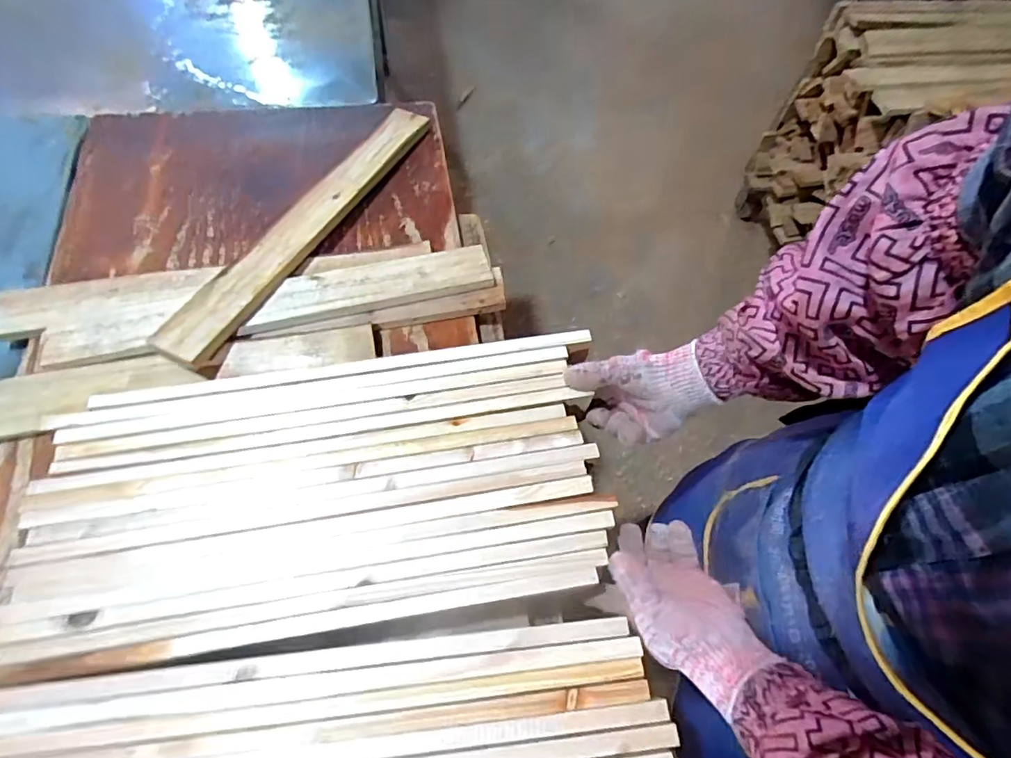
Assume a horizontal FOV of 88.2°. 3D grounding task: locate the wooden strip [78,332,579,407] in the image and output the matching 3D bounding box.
[{"bbox_3d":[-0.151,-0.013,0.536,0.486,0.009,0.020,-8,64,-8],"label":"wooden strip"}]

